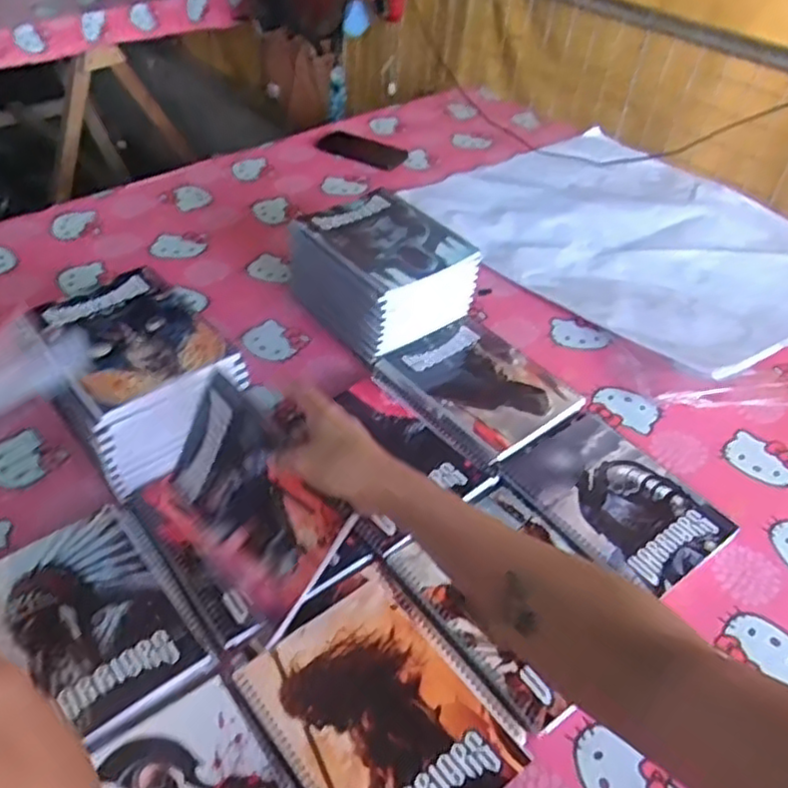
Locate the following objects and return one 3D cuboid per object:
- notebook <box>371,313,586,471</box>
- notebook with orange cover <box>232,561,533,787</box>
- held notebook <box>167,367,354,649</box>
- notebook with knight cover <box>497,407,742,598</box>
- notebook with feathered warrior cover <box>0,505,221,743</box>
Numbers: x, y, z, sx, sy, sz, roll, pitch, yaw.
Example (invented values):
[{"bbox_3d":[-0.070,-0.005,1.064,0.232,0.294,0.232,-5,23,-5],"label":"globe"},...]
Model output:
[{"bbox_3d":[0.094,-0.013,0.832,0.181,0.012,0.205,-26,51,-28],"label":"notebook"},{"bbox_3d":[-0.009,0.245,0.559,0.159,0.015,0.202,-27,51,-30],"label":"notebook with orange cover"},{"bbox_3d":[-0.130,0.092,0.622,0.013,0.142,0.202,-2,39,-51],"label":"held notebook"},{"bbox_3d":[0.230,0.106,0.729,0.157,0.014,0.198,-28,52,-29],"label":"notebook with knight cover"},{"bbox_3d":[-0.265,0.190,0.600,0.150,0.008,0.196,-28,52,-29],"label":"notebook with feathered warrior cover"}]

